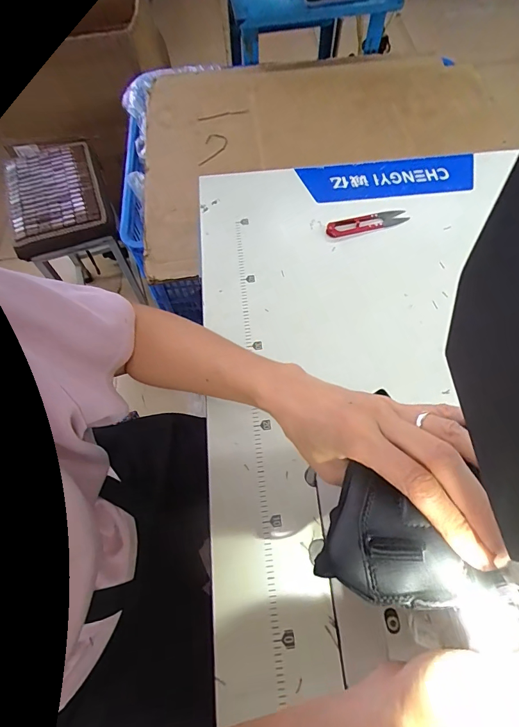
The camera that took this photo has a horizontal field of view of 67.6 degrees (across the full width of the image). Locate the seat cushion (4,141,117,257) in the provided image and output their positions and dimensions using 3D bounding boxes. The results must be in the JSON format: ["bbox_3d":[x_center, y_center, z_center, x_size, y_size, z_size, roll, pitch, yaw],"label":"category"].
[{"bbox_3d":[-0.497,-0.407,0.945,0.225,0.081,0.317,-23,66,-7],"label":"seat cushion"}]

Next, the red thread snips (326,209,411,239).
[{"bbox_3d":[0.152,-0.202,0.555,0.117,0.008,0.031,-15,65,-3],"label":"red thread snips"}]

